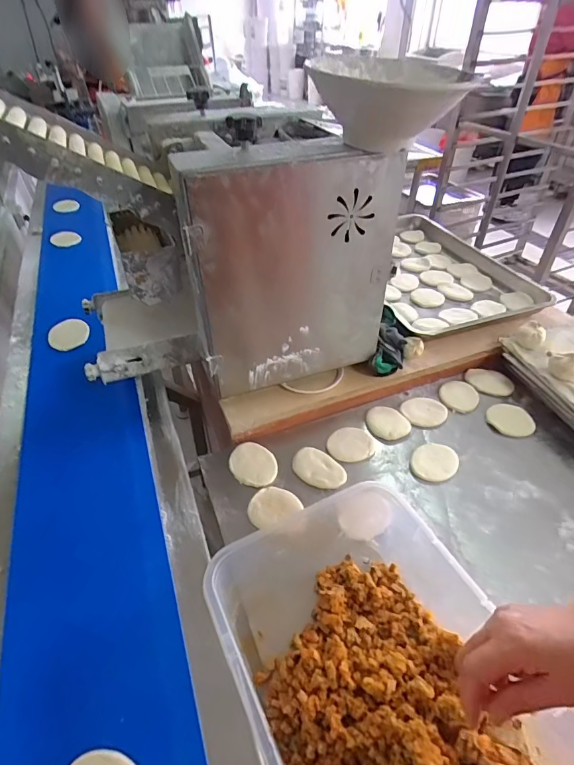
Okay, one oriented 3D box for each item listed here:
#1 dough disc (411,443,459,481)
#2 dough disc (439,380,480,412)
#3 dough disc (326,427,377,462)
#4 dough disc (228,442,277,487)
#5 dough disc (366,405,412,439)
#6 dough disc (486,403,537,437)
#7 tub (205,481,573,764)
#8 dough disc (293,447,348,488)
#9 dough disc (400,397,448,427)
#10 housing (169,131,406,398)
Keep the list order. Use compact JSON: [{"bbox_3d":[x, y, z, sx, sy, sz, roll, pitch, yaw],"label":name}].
[{"bbox_3d":[0.266,0.141,0.754,0.073,0.008,0.089,32,51,29],"label":"dough disc"},{"bbox_3d":[0.355,0.027,0.868,0.076,0.013,0.078,0,42,0],"label":"dough disc"},{"bbox_3d":[0.120,0.114,0.780,0.087,0.010,0.075,8,43,8],"label":"dough disc"},{"bbox_3d":[-0.060,0.143,0.747,0.082,0.013,0.092,-1,42,-1],"label":"dough disc"},{"bbox_3d":[0.198,0.078,0.821,0.083,0.007,0.078,0,42,0],"label":"dough disc"},{"bbox_3d":[0.441,0.073,0.826,0.085,0.010,0.085,0,42,0],"label":"dough disc"},{"bbox_3d":[0.095,0.335,0.474,0.271,0.148,0.391,-18,46,-19],"label":"tub"},{"bbox_3d":[0.054,0.153,0.743,0.101,0.014,0.066,32,51,30],"label":"dough disc"},{"bbox_3d":[0.273,0.058,0.839,0.086,0.013,0.067,14,44,14],"label":"dough disc"},{"bbox_3d":[0.012,-0.168,0.707,0.344,0.410,0.077,-13,44,-14],"label":"housing"}]

